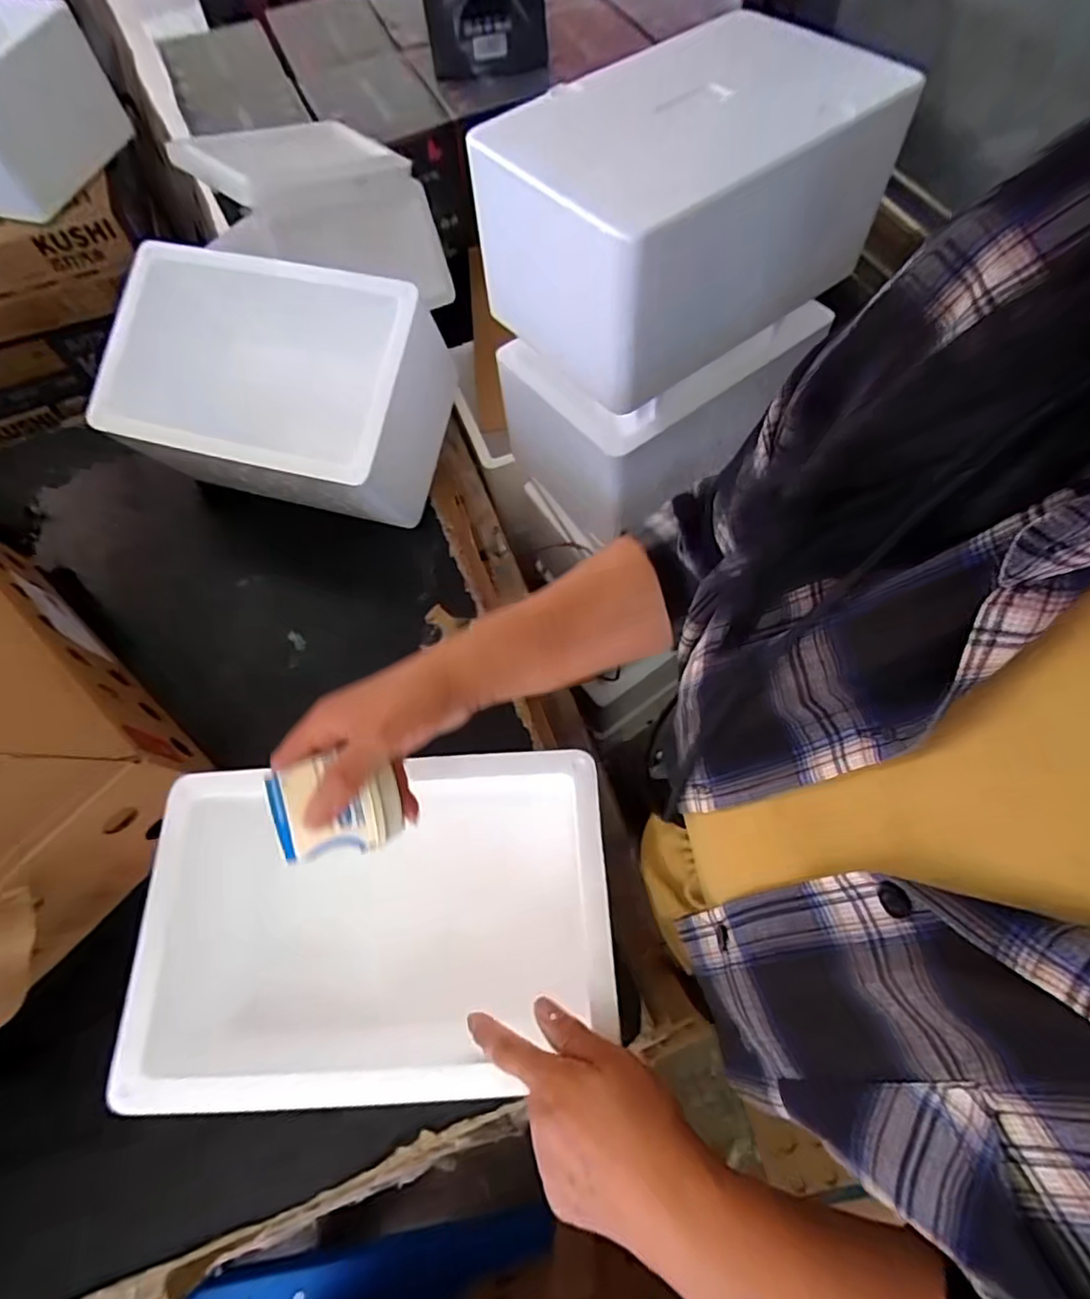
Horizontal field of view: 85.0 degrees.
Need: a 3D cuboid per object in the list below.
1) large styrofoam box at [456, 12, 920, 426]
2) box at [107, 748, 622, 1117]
[{"bbox_3d":[0.132,-0.415,0.558,0.339,0.159,0.220,-37,69,-13],"label":"large styrofoam box"},{"bbox_3d":[-0.121,0.226,0.508,0.342,0.181,0.223,-4,66,1],"label":"box"}]

